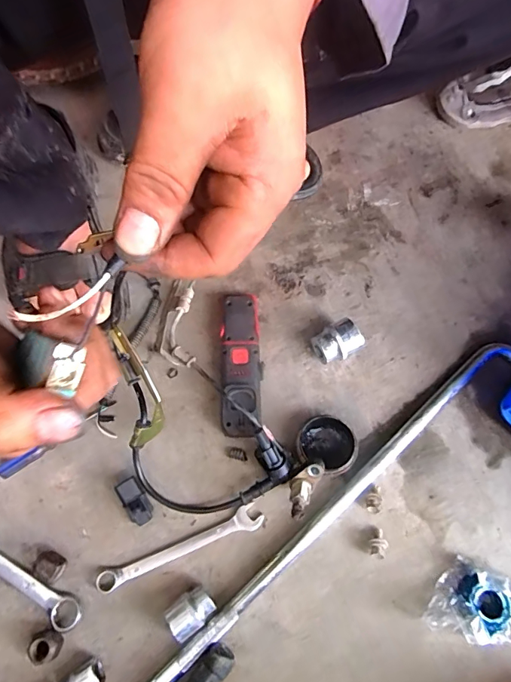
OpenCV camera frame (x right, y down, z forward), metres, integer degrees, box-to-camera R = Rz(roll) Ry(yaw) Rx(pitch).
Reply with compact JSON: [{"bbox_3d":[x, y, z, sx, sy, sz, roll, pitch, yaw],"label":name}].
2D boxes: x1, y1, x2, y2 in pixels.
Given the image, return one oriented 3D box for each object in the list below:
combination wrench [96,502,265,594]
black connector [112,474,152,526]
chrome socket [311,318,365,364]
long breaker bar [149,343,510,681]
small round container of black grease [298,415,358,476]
[{"bbox_3d":[-0.066,0.189,0.399,0.153,0.012,0.023,-22,72,-10],"label":"combination wrench"},{"bbox_3d":[-0.112,0.148,0.403,0.021,0.019,0.042,-31,73,-12],"label":"black connector"},{"bbox_3d":[0.086,0.003,0.465,0.046,0.041,0.035,-25,72,-11],"label":"chrome socket"},{"bbox_3d":[0.081,0.151,0.414,0.491,0.019,0.036,-37,75,-14],"label":"long breaker bar"},{"bbox_3d":[0.070,0.102,0.427,0.056,0.031,0.051,1,69,-2],"label":"small round container of black grease"}]

